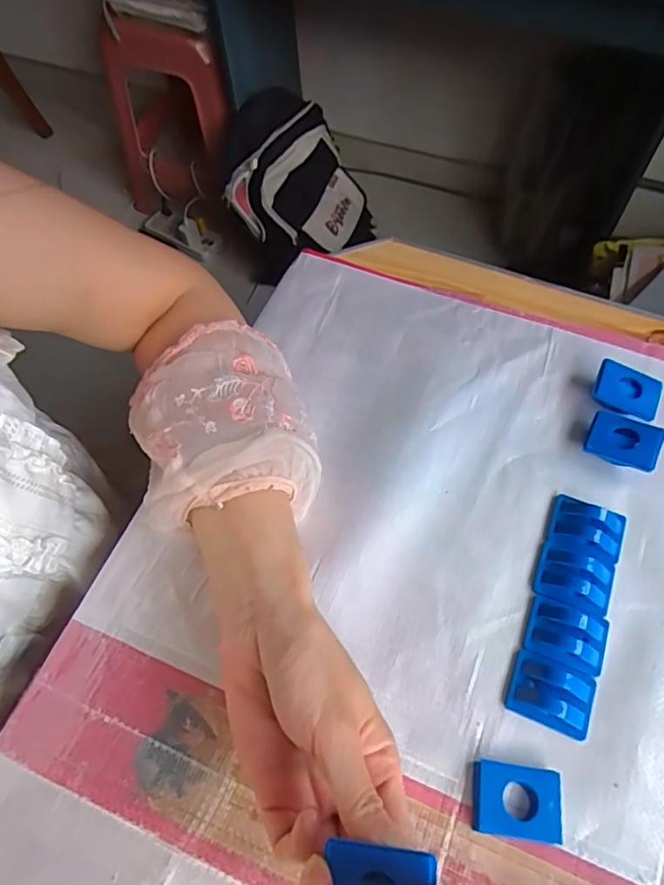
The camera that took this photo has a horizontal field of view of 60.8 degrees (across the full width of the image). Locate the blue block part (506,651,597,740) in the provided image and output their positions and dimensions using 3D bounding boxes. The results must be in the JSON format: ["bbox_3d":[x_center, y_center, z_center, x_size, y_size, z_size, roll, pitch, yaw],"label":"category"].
[{"bbox_3d":[0.123,0.139,0.313,0.045,0.014,0.034,20,64,11],"label":"blue block part"}]

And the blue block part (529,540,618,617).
[{"bbox_3d":[0.148,0.083,0.343,0.045,0.012,0.036,19,64,11],"label":"blue block part"}]

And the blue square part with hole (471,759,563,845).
[{"bbox_3d":[0.095,0.186,0.293,0.043,0.008,0.033,7,63,4],"label":"blue square part with hole"}]

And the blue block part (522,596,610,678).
[{"bbox_3d":[0.138,0.112,0.327,0.045,0.014,0.034,18,64,10],"label":"blue block part"}]

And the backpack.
[{"bbox_3d":[-0.085,-0.613,1.328,0.344,0.297,0.221,-25,65,-12],"label":"backpack"}]

